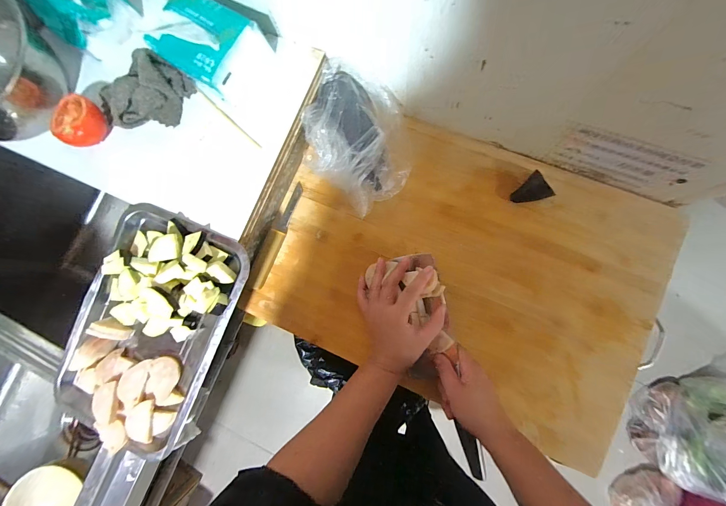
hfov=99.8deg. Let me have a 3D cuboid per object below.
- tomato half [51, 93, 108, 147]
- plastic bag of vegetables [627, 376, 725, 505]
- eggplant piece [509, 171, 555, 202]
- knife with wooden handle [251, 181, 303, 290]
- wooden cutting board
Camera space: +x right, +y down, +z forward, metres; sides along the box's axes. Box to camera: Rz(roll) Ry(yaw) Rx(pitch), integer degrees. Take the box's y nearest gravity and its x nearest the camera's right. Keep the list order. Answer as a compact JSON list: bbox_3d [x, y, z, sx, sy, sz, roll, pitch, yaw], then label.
[{"bbox_3d":[-0.391,-0.181,0.422,0.057,0.037,0.067,20,87,7],"label":"tomato half"},{"bbox_3d":[1.032,0.539,0.876,0.275,0.311,0.342,38,89,8],"label":"plastic bag of vegetables"},{"bbox_3d":[0.239,-0.087,0.435,0.045,0.022,0.039,-34,82,1],"label":"eggplant piece"},{"bbox_3d":[-0.136,-0.029,0.482,0.024,0.022,0.175,21,87,7],"label":"knife with wooden handle"},{"bbox_3d":[0.137,0.018,0.456,0.541,0.020,0.377,23,87,7],"label":"wooden cutting board"}]

